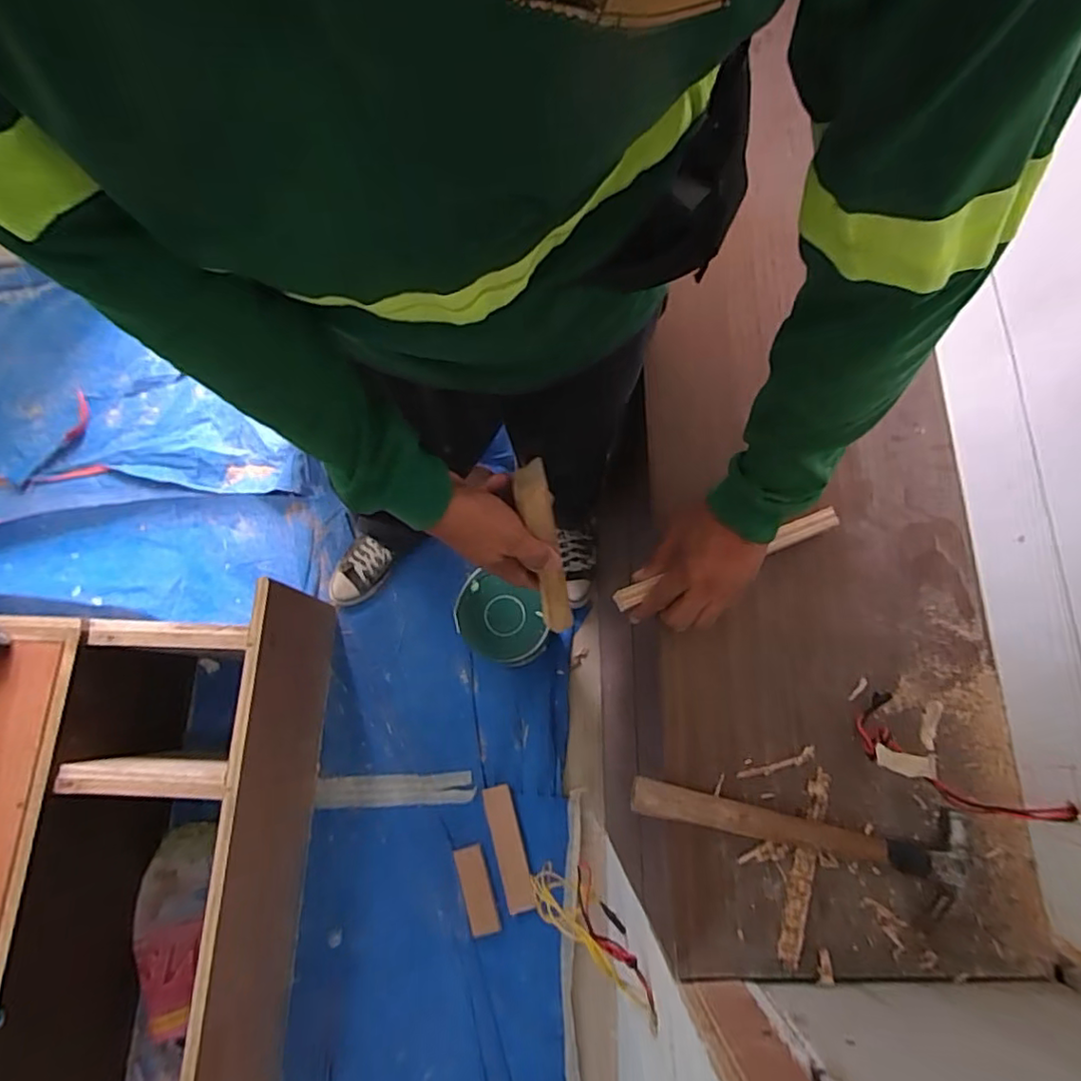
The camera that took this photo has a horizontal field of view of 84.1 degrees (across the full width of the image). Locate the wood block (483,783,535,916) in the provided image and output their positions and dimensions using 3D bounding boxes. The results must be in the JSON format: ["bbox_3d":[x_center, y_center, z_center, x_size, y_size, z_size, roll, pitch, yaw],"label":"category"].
[{"bbox_3d":[-0.062,0.586,1.147,0.053,0.007,0.218,-13,65,-9],"label":"wood block"}]

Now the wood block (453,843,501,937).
[{"bbox_3d":[-0.123,0.663,1.141,0.056,0.017,0.152,-17,76,-3],"label":"wood block"}]

